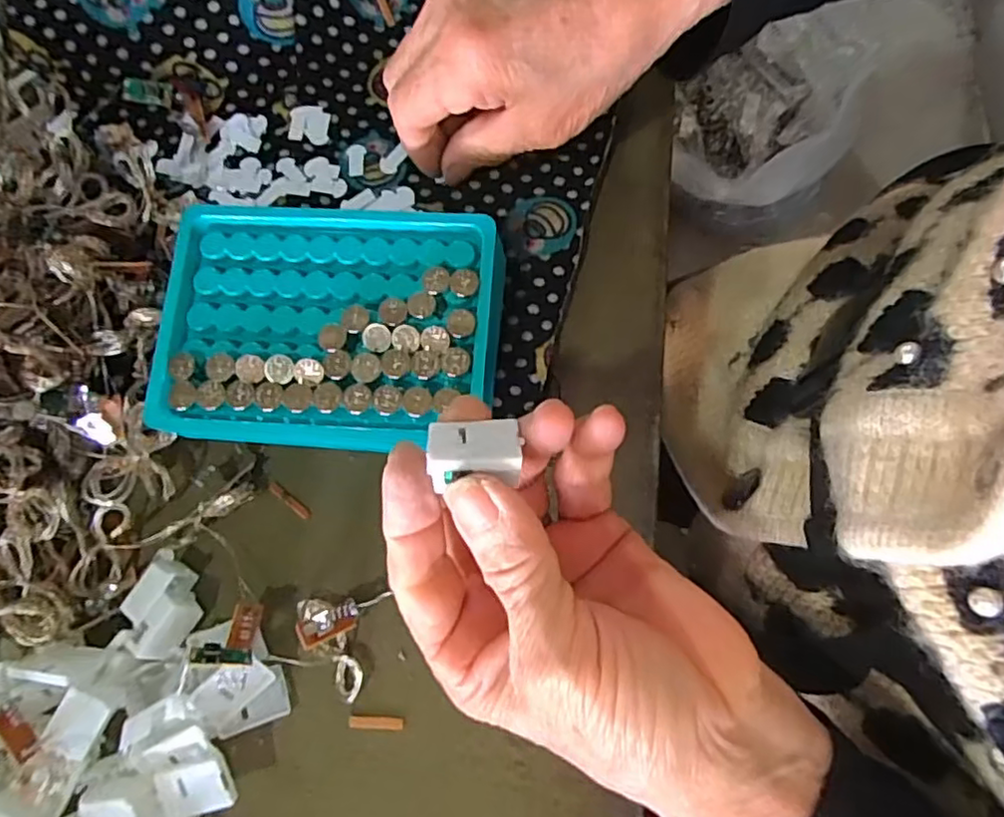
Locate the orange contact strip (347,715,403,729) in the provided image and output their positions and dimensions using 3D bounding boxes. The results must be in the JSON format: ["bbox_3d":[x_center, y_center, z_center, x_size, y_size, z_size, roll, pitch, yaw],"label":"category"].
[{"bbox_3d":[-0.050,0.125,0.255,0.022,0.004,0.004,1,76,3],"label":"orange contact strip"}]

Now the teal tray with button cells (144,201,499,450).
[{"bbox_3d":[-0.070,-0.032,0.268,0.136,0.034,0.097,3,77,4],"label":"teal tray with button cells"}]

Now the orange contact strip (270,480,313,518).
[{"bbox_3d":[-0.092,0.040,0.278,0.023,0.004,0.004,36,81,11],"label":"orange contact strip"}]

